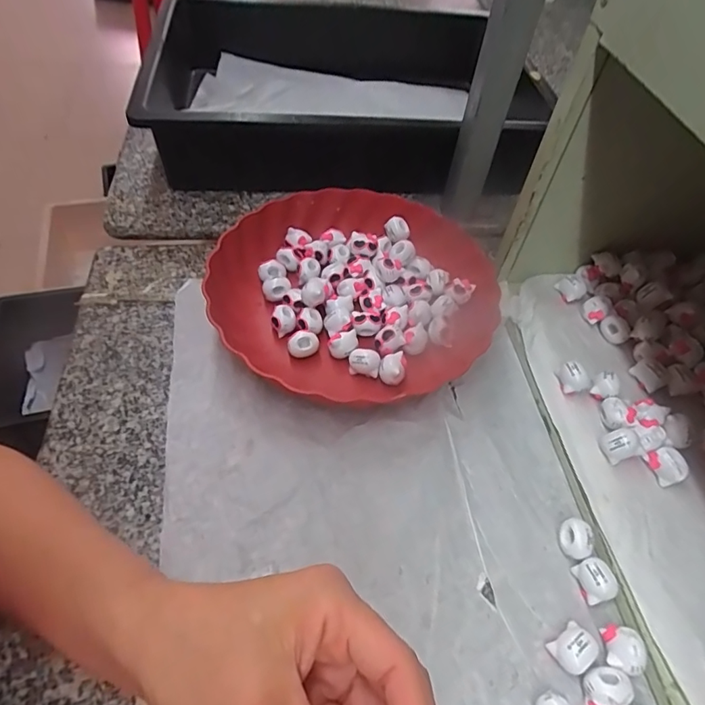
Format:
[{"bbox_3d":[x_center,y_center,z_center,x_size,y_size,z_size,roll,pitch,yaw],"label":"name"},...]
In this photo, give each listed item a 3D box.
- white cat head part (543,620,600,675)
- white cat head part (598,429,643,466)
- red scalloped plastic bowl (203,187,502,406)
[{"bbox_3d":[0.133,0.178,0.293,0.024,0.017,0.021,-21,57,-20],"label":"white cat head part"},{"bbox_3d":[0.198,0.068,0.360,0.023,0.022,0.020,-9,54,-12],"label":"white cat head part"},{"bbox_3d":[0.003,-0.064,0.442,0.239,0.040,0.220,3,53,-3],"label":"red scalloped plastic bowl"}]

